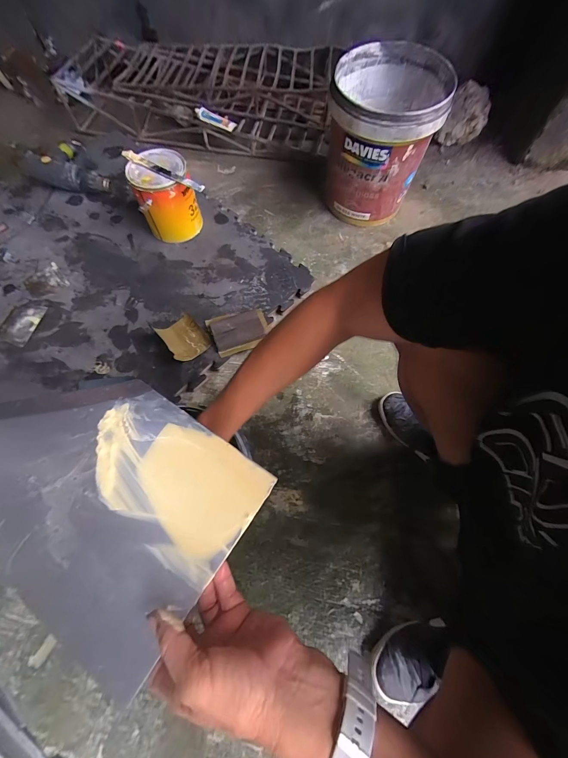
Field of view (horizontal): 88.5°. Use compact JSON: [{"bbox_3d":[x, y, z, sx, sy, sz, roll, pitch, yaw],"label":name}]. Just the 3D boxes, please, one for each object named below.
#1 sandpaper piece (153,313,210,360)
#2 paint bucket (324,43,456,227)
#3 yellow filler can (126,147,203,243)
[{"bbox_3d":[-0.254,-0.108,0.746,0.096,0.031,0.114,-34,72,-13],"label":"sandpaper piece"},{"bbox_3d":[0.268,-0.676,0.850,0.272,0.317,0.317,11,69,4],"label":"paint bucket"},{"bbox_3d":[-0.329,-0.512,0.833,0.153,0.172,0.154,0,68,0],"label":"yellow filler can"}]

